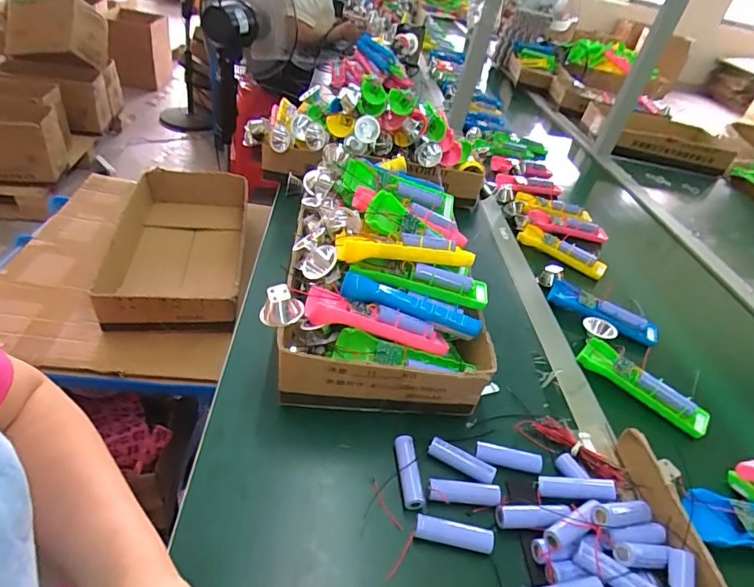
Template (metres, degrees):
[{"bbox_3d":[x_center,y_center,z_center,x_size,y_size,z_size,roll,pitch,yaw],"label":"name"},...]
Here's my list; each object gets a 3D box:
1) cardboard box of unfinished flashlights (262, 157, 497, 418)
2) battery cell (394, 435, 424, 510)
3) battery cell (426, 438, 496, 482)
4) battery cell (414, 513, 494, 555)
[{"bbox_3d":[0.001,-0.014,0.568,0.234,0.165,0.323,6,38,-6],"label":"cardboard box of unfinished flashlights"},{"bbox_3d":[0.029,0.166,0.424,0.019,0.015,0.066,4,36,-11],"label":"battery cell"},{"bbox_3d":[0.083,0.160,0.441,0.065,0.014,0.017,25,37,17],"label":"battery cell"},{"bbox_3d":[0.066,0.203,0.386,0.067,0.015,0.018,12,35,0],"label":"battery cell"}]

